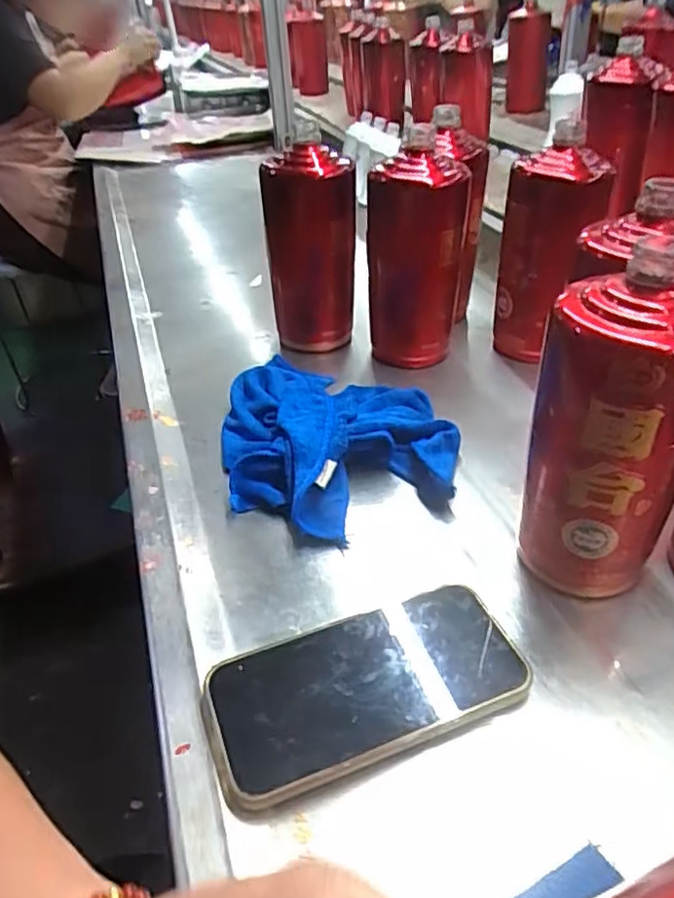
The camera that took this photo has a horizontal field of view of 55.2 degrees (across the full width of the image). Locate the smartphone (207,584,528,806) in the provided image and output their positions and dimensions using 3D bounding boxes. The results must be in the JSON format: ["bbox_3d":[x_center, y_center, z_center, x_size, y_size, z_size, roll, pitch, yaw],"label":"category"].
[{"bbox_3d":[0.015,0.120,0.334,0.160,0.009,0.079,-16,38,-16],"label":"smartphone"}]

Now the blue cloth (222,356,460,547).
[{"bbox_3d":[-0.007,-0.017,0.510,0.176,0.042,0.209,-15,38,-15],"label":"blue cloth"}]

